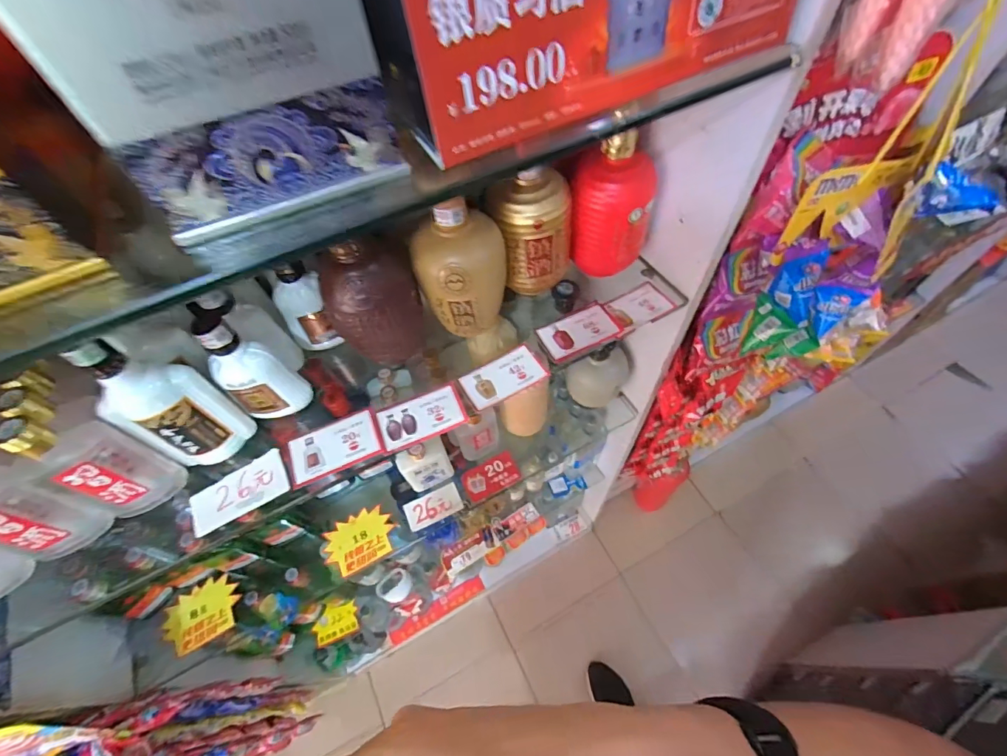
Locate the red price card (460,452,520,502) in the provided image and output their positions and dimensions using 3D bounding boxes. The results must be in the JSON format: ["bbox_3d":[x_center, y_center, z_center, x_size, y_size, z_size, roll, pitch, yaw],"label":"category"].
[{"bbox_3d":[-0.020,0.160,0.715,0.090,0.010,0.051,-24,66,-10],"label":"red price card"}]

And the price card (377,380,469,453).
[{"bbox_3d":[-0.083,0.039,0.450,0.087,0.007,0.052,-19,59,-7],"label":"price card"}]

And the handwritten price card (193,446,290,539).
[{"bbox_3d":[-0.252,0.108,0.418,0.086,0.009,0.047,-30,64,-14],"label":"handwritten price card"}]

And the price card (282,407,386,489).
[{"bbox_3d":[-0.170,0.068,0.439,0.093,0.008,0.056,-22,54,-12],"label":"price card"}]

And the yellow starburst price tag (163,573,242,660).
[{"bbox_3d":[-0.430,0.336,0.630,0.090,0.011,0.075,-26,63,-20],"label":"yellow starburst price tag"}]

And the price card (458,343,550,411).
[{"bbox_3d":[-0.001,-0.002,0.471,0.087,0.007,0.047,-27,61,-14],"label":"price card"}]

